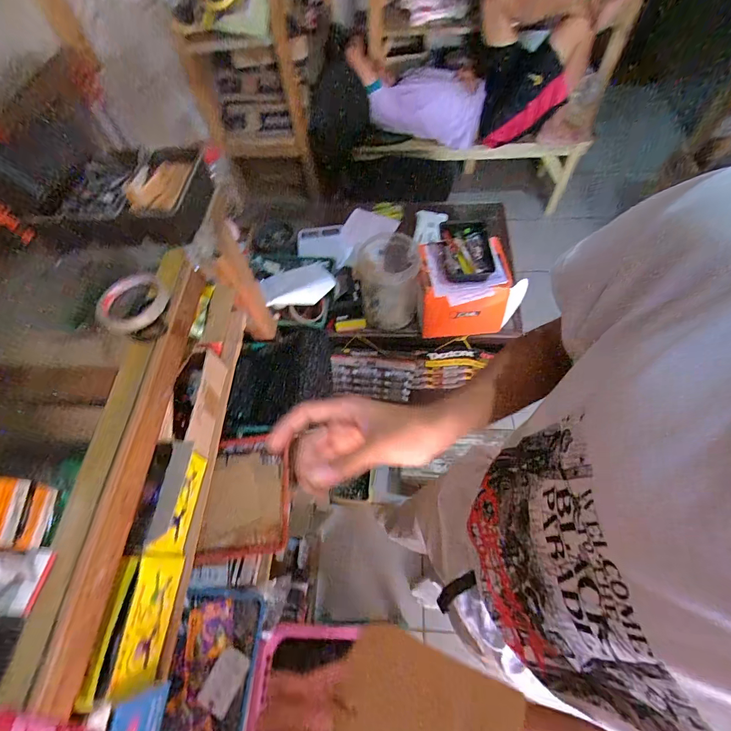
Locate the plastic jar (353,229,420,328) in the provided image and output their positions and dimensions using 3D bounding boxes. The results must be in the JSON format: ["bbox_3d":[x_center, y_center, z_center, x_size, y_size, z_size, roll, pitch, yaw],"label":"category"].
[{"bbox_3d":[0.056,-0.206,0.932,0.148,0.174,0.139,-1,61,4],"label":"plastic jar"}]

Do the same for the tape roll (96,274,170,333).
[{"bbox_3d":[-0.305,-0.083,0.490,0.085,0.015,0.097,-40,66,-17],"label":"tape roll"}]

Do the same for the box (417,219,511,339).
[{"bbox_3d":[0.250,-0.224,0.946,0.222,0.161,0.241,-2,61,3],"label":"box"}]

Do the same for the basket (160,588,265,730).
[{"bbox_3d":[-0.292,0.579,0.694,0.157,0.063,0.295,2,61,6],"label":"basket"}]

